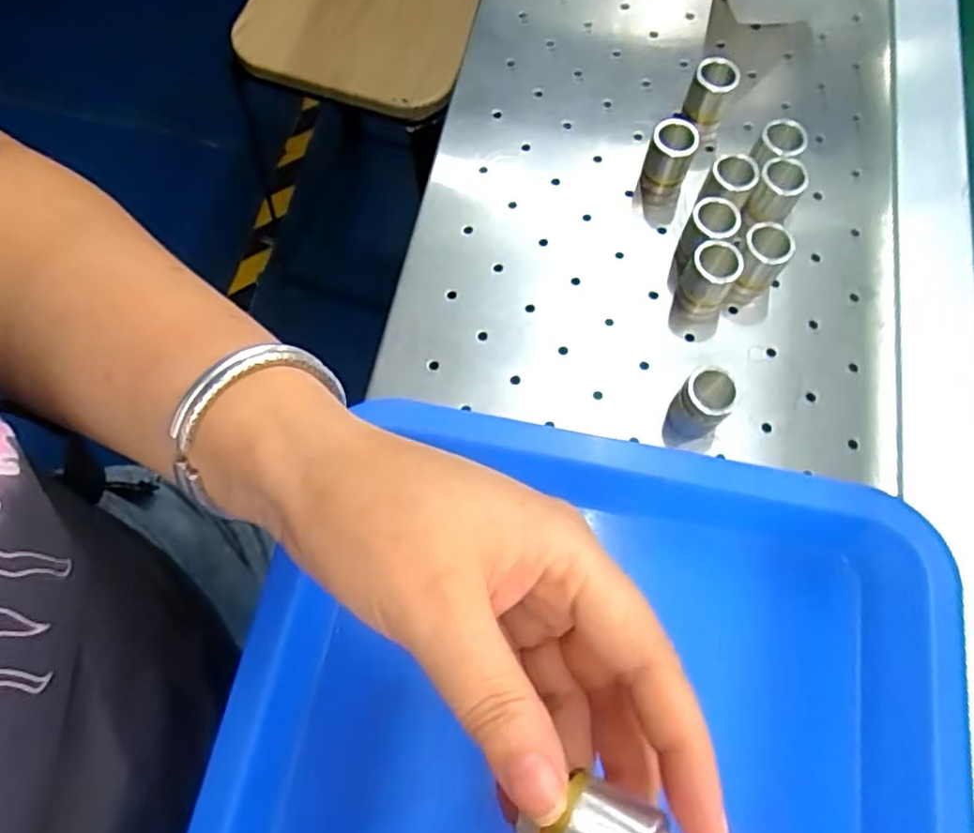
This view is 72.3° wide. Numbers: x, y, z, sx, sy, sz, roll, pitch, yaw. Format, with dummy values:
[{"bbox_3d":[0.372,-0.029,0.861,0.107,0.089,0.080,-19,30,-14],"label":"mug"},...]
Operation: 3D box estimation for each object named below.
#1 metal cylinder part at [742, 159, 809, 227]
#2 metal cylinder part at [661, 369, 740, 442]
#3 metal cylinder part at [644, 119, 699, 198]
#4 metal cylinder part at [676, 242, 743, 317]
[{"bbox_3d":[0.143,-0.110,0.333,0.021,0.031,0.025,24,71,8],"label":"metal cylinder part"},{"bbox_3d":[0.095,-0.005,0.294,0.021,0.033,0.019,37,73,12],"label":"metal cylinder part"},{"bbox_3d":[0.093,-0.130,0.341,0.023,0.030,0.026,16,70,5],"label":"metal cylinder part"},{"bbox_3d":[0.104,-0.063,0.317,0.023,0.033,0.025,-7,70,-3],"label":"metal cylinder part"}]

